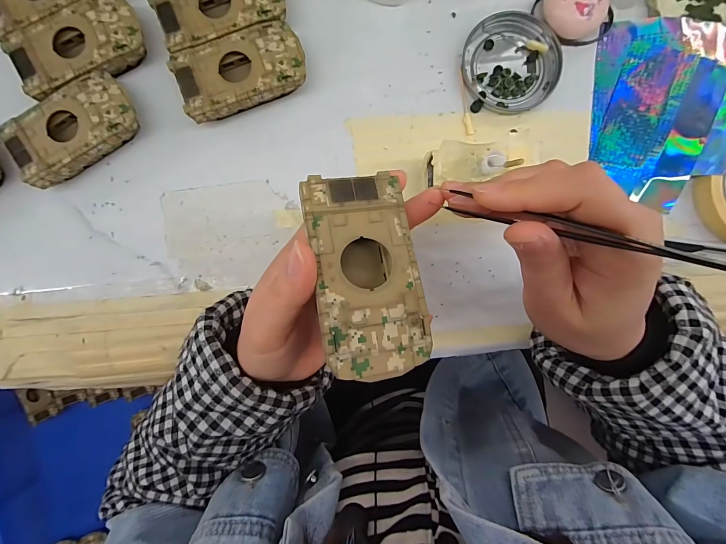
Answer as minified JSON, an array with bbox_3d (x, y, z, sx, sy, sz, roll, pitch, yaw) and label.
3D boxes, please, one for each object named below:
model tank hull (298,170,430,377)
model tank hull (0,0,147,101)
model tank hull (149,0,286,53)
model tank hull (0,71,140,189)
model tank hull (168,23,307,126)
[{"bbox_3d":[0.000,0.002,0.167,0.051,0.023,0.095,-10,80,-15],"label":"model tank hull"},{"bbox_3d":[-0.217,-0.173,0.265,0.094,0.027,0.050,-27,89,-1],"label":"model tank hull"},{"bbox_3d":[-0.108,-0.204,0.266,0.094,0.026,0.050,-21,89,-1],"label":"model tank hull"},{"bbox_3d":[-0.223,-0.111,0.264,0.092,0.027,0.051,-32,89,-1],"label":"model tank hull"},{"bbox_3d":[-0.093,-0.155,0.266,0.095,0.026,0.052,-21,89,-1],"label":"model tank hull"}]

